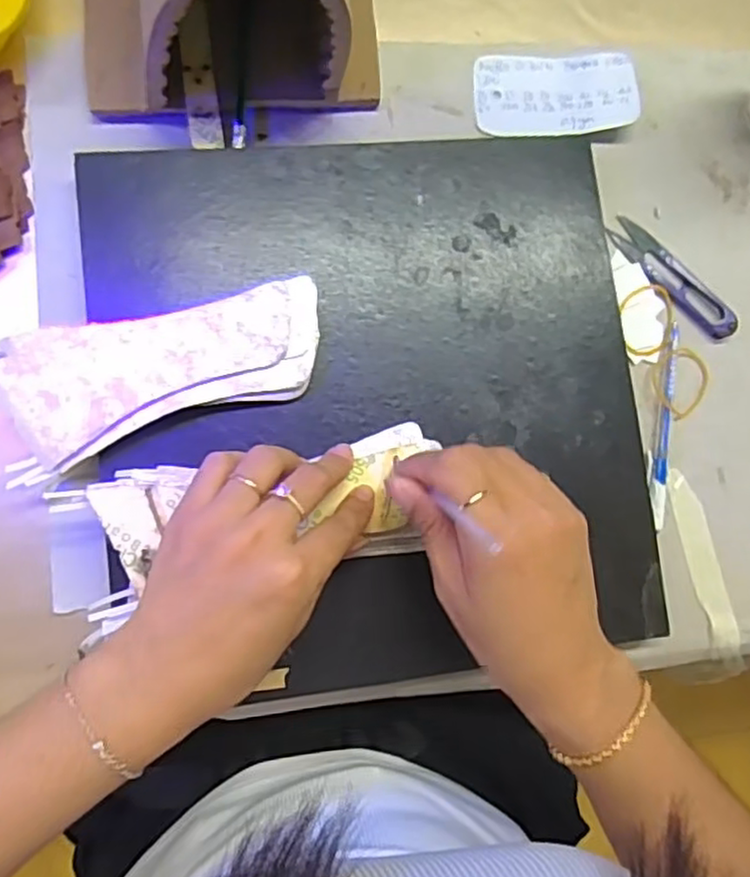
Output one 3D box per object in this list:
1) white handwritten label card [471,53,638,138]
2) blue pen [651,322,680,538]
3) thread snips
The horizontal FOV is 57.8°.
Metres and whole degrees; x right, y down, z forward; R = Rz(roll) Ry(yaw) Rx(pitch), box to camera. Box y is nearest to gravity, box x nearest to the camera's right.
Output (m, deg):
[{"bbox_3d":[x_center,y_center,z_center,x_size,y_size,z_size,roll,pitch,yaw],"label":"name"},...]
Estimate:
[{"bbox_3d":[0.114,-0.219,0.432,0.101,0.007,0.051,-5,88,0],"label":"white handwritten label card"},{"bbox_3d":[0.182,-0.009,0.428,0.010,0.008,0.129,11,85,-8],"label":"blue pen"},{"bbox_3d":[0.192,-0.102,0.434,0.102,0.007,0.025,45,81,-3],"label":"thread snips"}]

